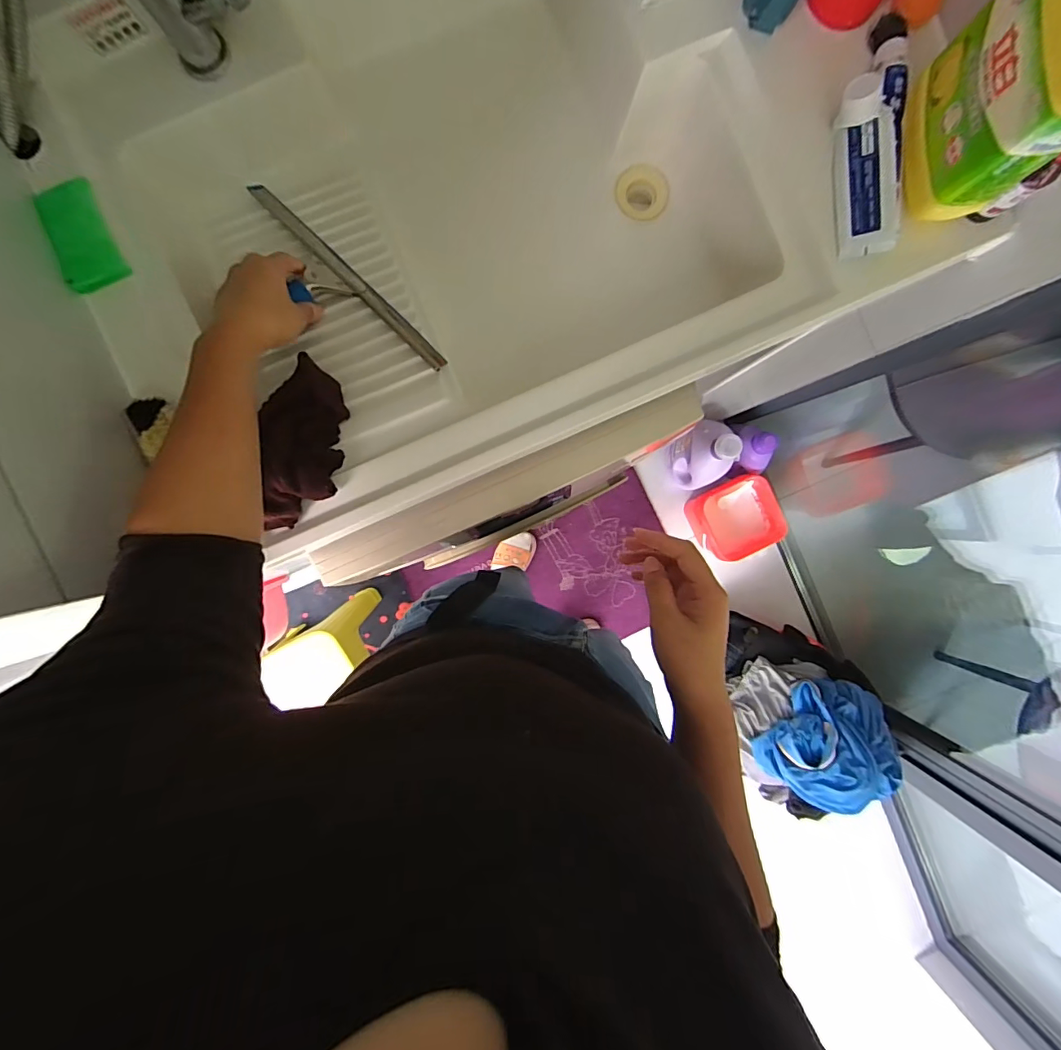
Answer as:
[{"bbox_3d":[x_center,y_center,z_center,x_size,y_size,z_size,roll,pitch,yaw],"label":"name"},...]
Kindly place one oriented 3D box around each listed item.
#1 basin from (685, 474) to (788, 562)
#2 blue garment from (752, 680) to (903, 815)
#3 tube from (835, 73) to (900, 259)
[{"bbox_3d":[0.604,-0.009,1.414,0.242,0.099,0.234,-25,93,0],"label":"basin"},{"bbox_3d":[0.796,0.572,1.227,0.282,0.133,0.316,33,92,-3],"label":"blue garment"},{"bbox_3d":[0.348,-0.363,0.487,0.056,0.041,0.155,-6,93,-1],"label":"tube"}]

